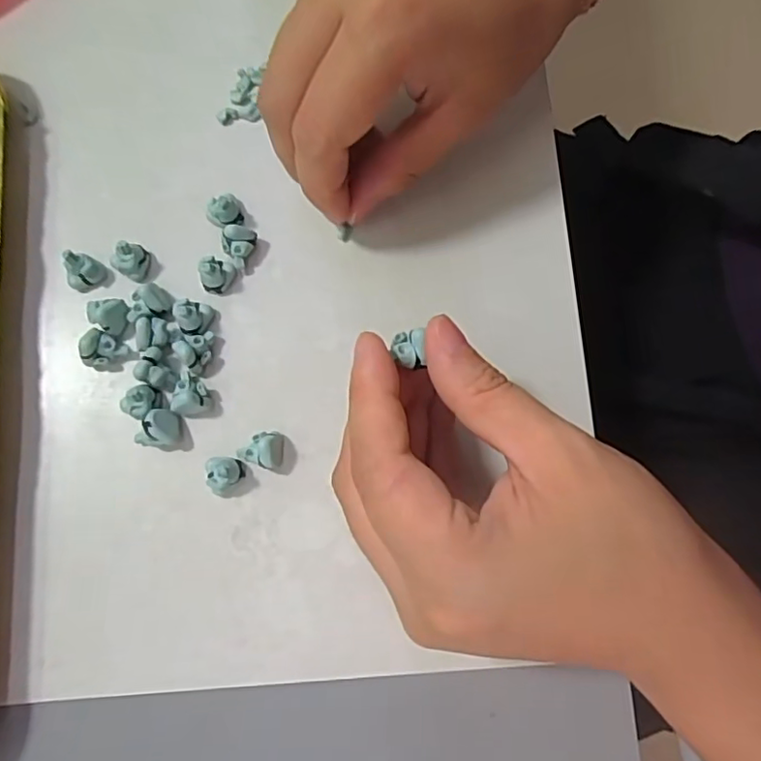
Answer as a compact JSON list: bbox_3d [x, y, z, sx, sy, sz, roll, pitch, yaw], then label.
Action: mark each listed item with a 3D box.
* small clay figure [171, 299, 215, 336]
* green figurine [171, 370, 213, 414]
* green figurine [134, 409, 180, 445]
[{"bbox_3d":[-0.064,-0.022,0.199,0.012,0.010,0.012,0,78,0],"label":"small clay figure"},{"bbox_3d":[-0.063,0.005,0.192,0.013,0.012,0.012,0,78,0],"label":"green figurine"},{"bbox_3d":[-0.071,0.015,0.188,0.009,0.013,0.012,4,78,0],"label":"green figurine"}]

